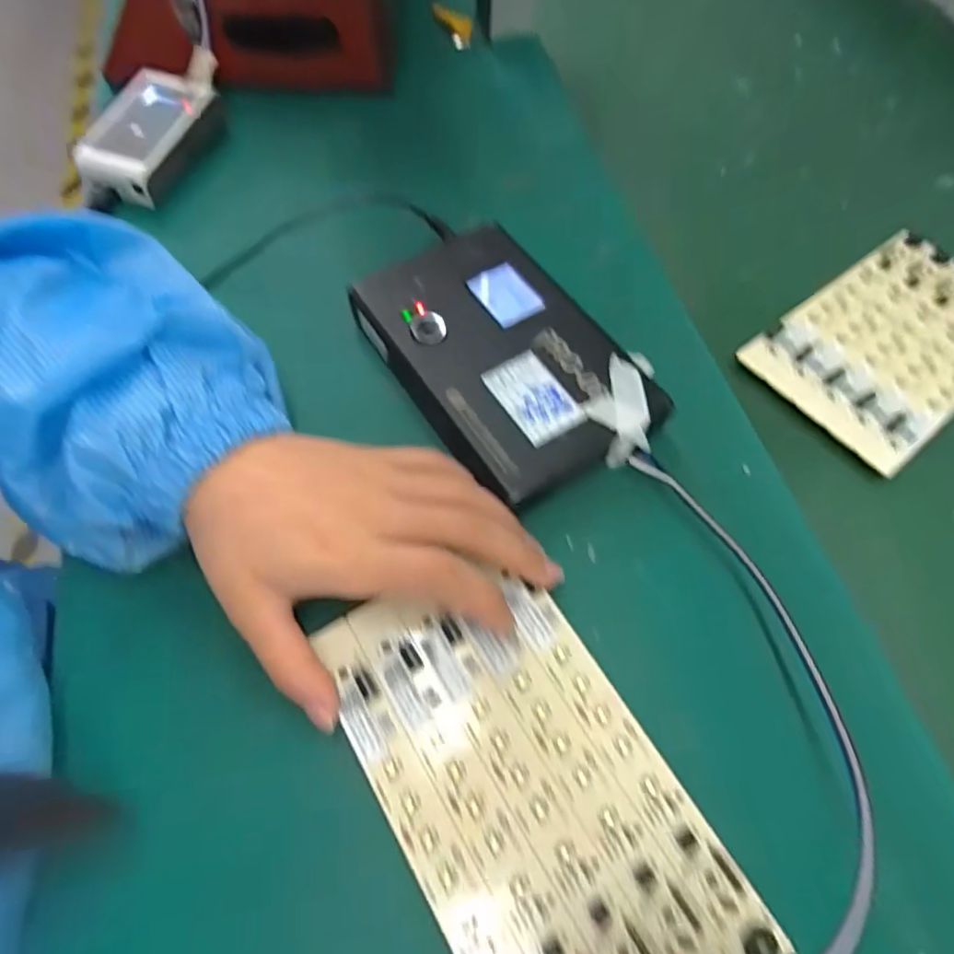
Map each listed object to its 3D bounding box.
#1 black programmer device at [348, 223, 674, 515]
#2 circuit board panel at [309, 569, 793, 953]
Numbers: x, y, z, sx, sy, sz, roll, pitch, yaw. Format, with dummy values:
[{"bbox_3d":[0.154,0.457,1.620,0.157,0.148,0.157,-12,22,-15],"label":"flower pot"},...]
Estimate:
[{"bbox_3d":[0.014,-0.062,0.308,0.106,0.031,0.160,-28,65,-17],"label":"black programmer device"},{"bbox_3d":[0.018,0.118,0.223,0.098,0.008,0.178,-29,65,-15],"label":"circuit board panel"}]

